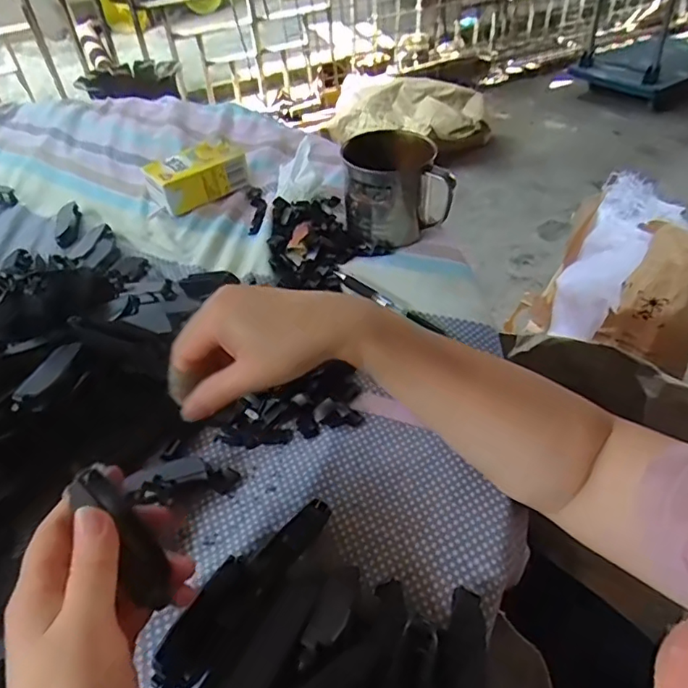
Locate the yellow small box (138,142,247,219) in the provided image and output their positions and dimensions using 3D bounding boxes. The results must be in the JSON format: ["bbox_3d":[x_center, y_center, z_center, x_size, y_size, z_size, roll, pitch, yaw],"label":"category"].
[{"bbox_3d":[-0.176,-0.196,0.641,0.116,0.044,0.078,-27,48,-21],"label":"yellow small box"}]

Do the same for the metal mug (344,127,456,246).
[{"bbox_3d":[0.051,-0.155,0.552,0.099,0.089,0.081,-9,47,-5],"label":"metal mug"}]

